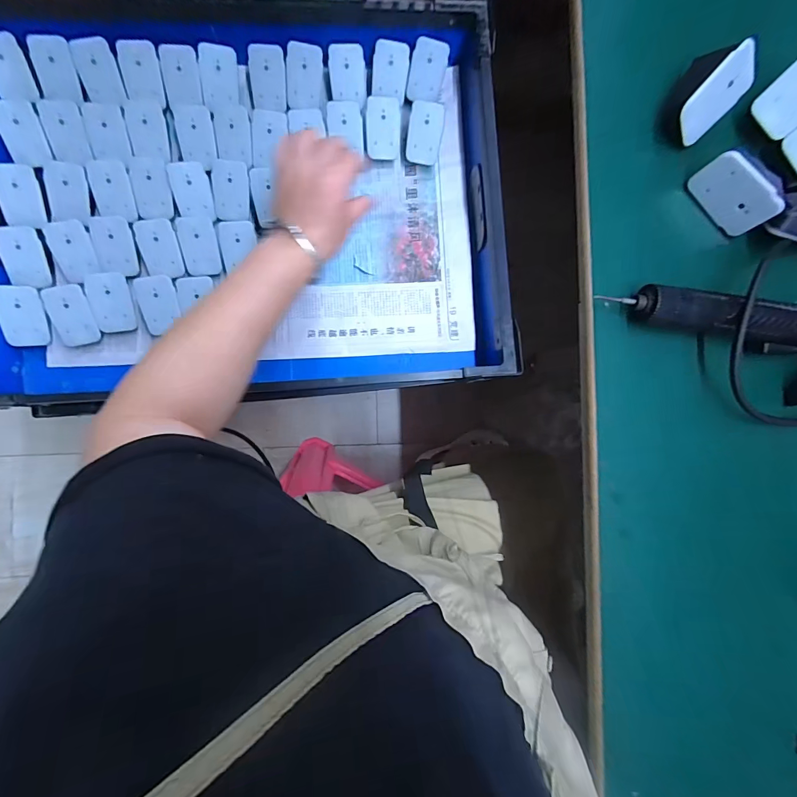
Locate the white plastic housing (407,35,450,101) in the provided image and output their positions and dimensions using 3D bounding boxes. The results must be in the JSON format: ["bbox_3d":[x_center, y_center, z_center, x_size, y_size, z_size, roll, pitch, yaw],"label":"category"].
[{"bbox_3d":[0.038,-0.429,0.511,0.046,0.007,0.068,16,112,-2],"label":"white plastic housing"}]

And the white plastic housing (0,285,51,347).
[{"bbox_3d":[-0.446,-0.096,0.462,0.046,0.008,0.072,-3,115,-21],"label":"white plastic housing"}]

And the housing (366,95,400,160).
[{"bbox_3d":[-0.021,-0.358,0.515,0.045,0.012,0.071,-2,114,-9],"label":"housing"}]

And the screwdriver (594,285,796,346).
[{"bbox_3d":[0.296,-0.071,0.338,0.219,0.032,0.032,6,89,-6],"label":"screwdriver"}]

